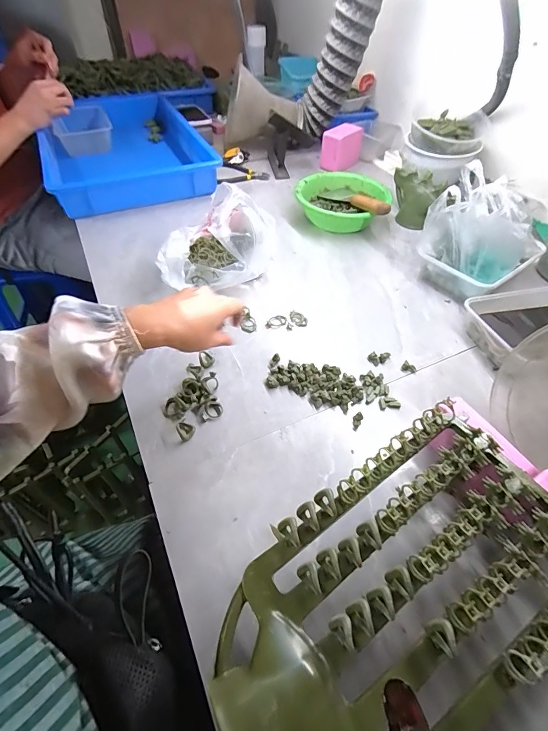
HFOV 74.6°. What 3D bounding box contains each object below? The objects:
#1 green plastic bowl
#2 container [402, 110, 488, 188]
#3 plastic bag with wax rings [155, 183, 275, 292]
[{"bbox_3d":[0.148,-0.352,0.793,0.192,0.065,0.196,1,50,-1],"label":"green plastic bowl"},{"bbox_3d":[0.375,-0.493,0.806,0.160,0.085,0.165,21,53,15],"label":"container"},{"bbox_3d":[-0.101,-0.221,0.632,0.194,0.128,0.153,-2,50,-4],"label":"plastic bag with wax rings"}]

